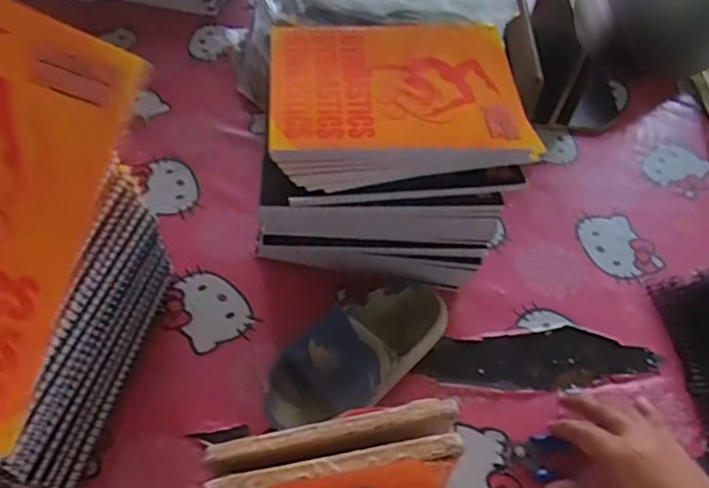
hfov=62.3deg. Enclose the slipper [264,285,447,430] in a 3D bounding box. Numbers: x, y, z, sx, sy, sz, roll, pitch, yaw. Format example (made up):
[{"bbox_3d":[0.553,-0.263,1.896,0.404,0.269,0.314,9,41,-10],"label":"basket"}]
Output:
[{"bbox_3d":[0.006,0.085,0.478,0.078,0.067,0.169,40,60,22],"label":"slipper"}]

